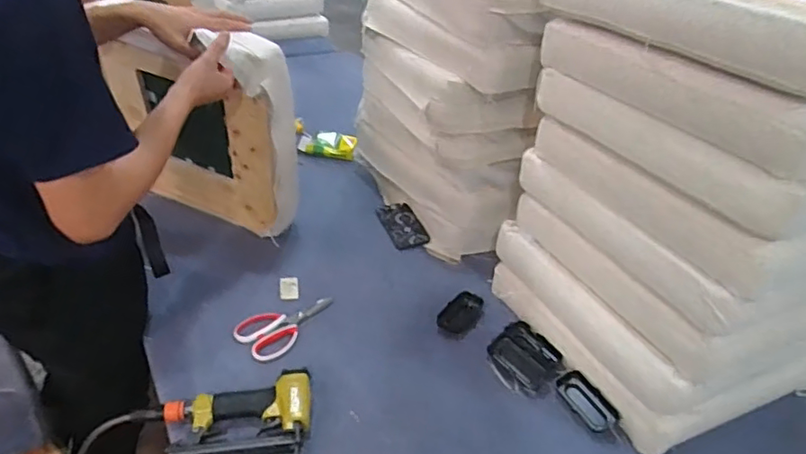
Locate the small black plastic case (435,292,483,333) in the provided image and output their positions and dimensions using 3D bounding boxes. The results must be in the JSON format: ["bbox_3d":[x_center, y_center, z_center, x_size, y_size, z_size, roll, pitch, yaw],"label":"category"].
[{"bbox_3d":[0.113,0.168,1.125,0.064,0.024,0.107,23,39,24],"label":"small black plastic case"}]

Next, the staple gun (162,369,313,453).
[{"bbox_3d":[-0.245,0.294,0.871,0.212,0.048,0.137,-5,36,-13],"label":"staple gun"}]

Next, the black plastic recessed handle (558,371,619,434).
[{"bbox_3d":[0.301,0.287,0.947,0.049,0.029,0.109,-16,40,-27],"label":"black plastic recessed handle"}]

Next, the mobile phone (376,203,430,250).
[{"bbox_3d":[0.000,-0.007,1.354,0.088,0.007,0.163,-9,38,-19],"label":"mobile phone"}]

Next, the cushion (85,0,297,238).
[{"bbox_3d":[-0.435,-0.221,1.231,0.463,0.431,0.106,22,39,22],"label":"cushion"}]

